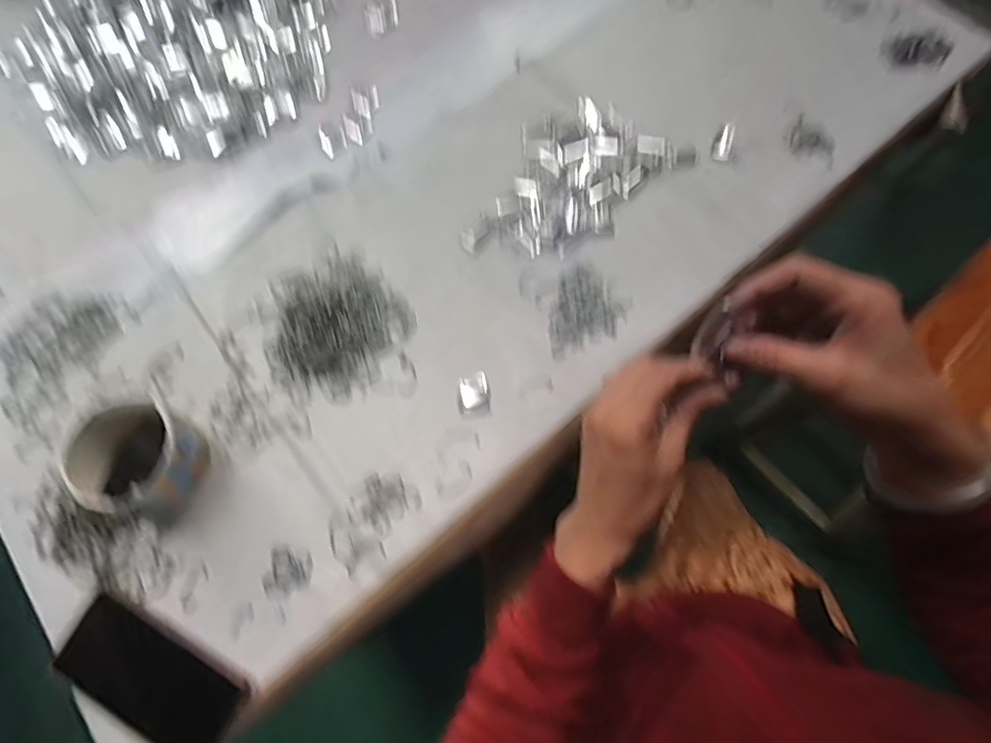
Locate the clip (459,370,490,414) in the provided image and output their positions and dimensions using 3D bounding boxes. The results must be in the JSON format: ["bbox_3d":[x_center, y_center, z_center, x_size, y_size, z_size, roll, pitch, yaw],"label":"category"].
[{"bbox_3d":[-0.022,0.022,0.510,0.030,0.004,0.039,-9,72,-1],"label":"clip"}]

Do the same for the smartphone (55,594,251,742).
[{"bbox_3d":[-0.289,0.257,0.423,0.152,0.014,0.068,29,65,3],"label":"smartphone"}]

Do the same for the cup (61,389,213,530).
[{"bbox_3d":[-0.315,0.079,0.456,0.088,0.081,0.091,0,72,2],"label":"cup"}]

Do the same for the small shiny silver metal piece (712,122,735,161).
[{"bbox_3d":[0.269,-0.271,0.590,0.022,0.006,0.044,19,94,7],"label":"small shiny silver metal piece"}]

